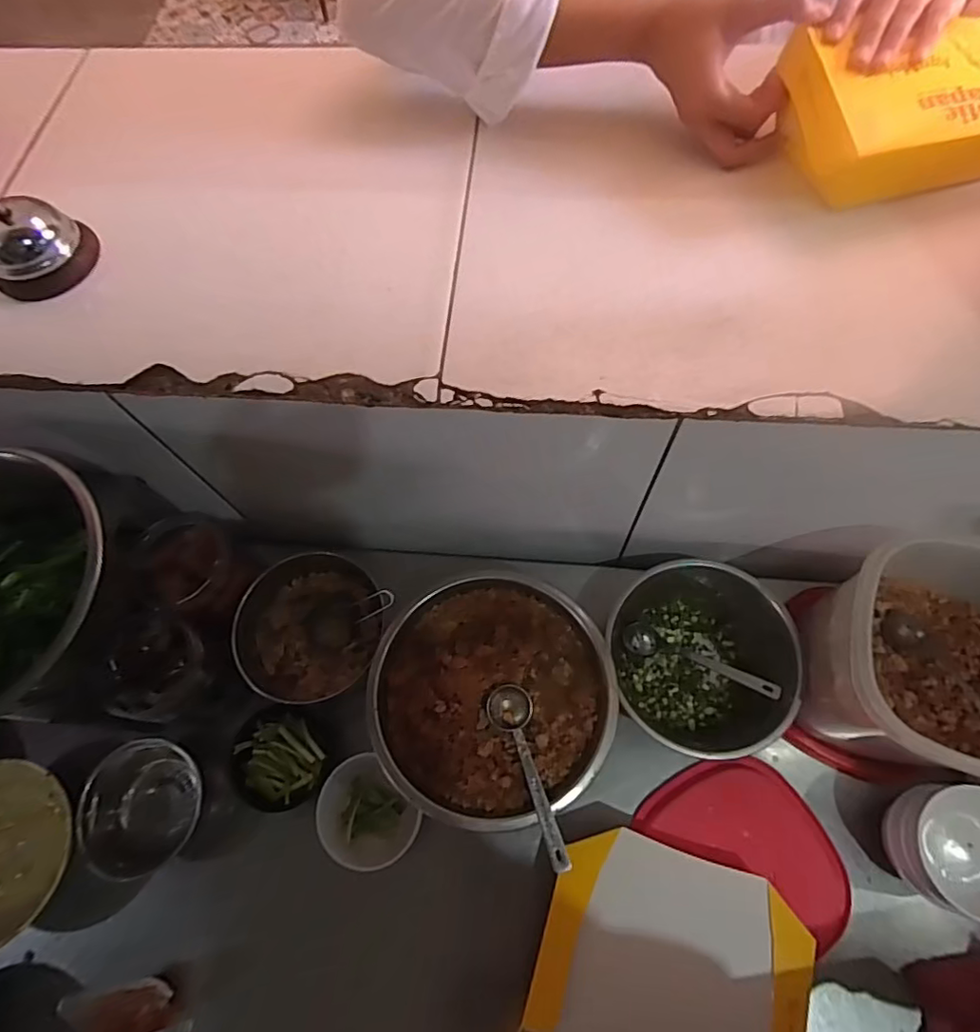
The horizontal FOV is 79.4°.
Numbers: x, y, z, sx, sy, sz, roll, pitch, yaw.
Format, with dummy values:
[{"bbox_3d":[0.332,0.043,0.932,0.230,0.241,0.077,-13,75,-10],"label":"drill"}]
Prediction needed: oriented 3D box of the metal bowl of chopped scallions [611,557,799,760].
[{"bbox_3d":[0.195,0.132,0.561,0.151,0.083,0.174,-39,70,-13],"label":"metal bowl of chopped scallions"}]

